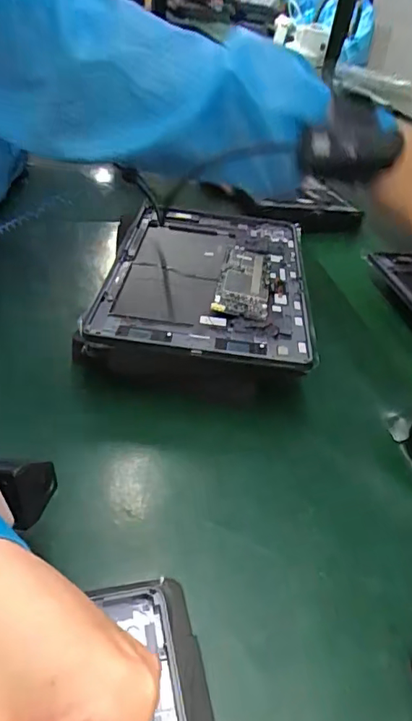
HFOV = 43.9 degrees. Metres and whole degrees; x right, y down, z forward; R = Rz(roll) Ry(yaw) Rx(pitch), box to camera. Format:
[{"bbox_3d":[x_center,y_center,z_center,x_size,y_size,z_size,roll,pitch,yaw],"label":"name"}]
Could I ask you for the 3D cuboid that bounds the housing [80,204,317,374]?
[{"bbox_3d":[0.005,-0.083,0.466,0.170,0.020,0.250,10,38,1],"label":"housing"}]

